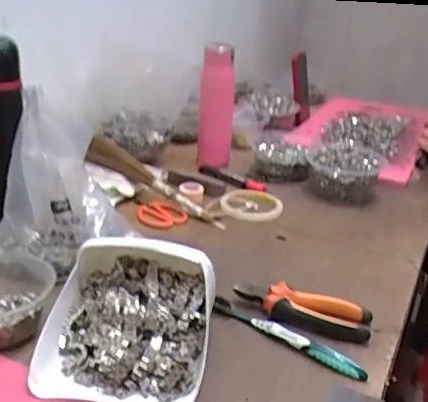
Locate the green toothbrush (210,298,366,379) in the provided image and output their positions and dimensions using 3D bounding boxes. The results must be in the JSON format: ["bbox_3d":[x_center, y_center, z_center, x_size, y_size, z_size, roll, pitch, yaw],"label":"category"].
[{"bbox_3d":[0.075,0.139,0.598,0.177,0.010,0.021,20,28,29],"label":"green toothbrush"}]

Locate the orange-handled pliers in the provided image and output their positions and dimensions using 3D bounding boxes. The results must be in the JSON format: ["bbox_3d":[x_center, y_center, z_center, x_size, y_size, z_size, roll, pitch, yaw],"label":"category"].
[{"bbox_3d":[0.096,0.120,0.634,0.148,0.025,0.062,12,25,14],"label":"orange-handled pliers"}]

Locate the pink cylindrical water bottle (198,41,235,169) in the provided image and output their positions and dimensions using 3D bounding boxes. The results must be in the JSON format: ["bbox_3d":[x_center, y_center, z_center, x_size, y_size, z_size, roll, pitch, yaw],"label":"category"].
[{"bbox_3d":[0.005,-0.171,1.076,0.066,0.280,0.059,7,45,2],"label":"pink cylindrical water bottle"}]

